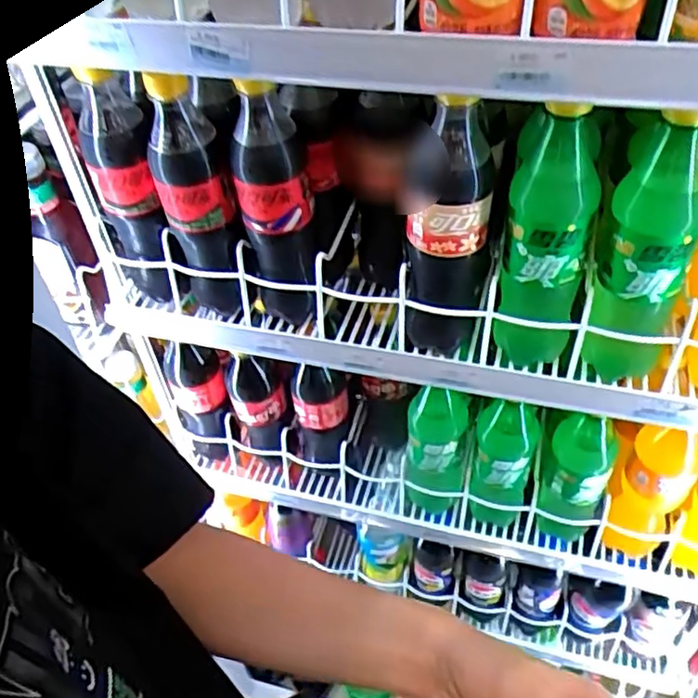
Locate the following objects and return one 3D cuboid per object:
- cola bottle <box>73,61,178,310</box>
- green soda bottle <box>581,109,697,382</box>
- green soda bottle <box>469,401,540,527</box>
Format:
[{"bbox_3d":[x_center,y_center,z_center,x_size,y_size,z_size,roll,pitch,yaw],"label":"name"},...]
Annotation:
[{"bbox_3d":[-0.196,-0.134,0.587,0.063,0.215,0.076,-20,48,-13],"label":"cola bottle"},{"bbox_3d":[0.221,-0.064,0.494,0.068,0.240,0.079,21,52,24],"label":"green soda bottle"},{"bbox_3d":[0.165,0.119,0.715,0.063,0.182,0.066,-3,46,3],"label":"green soda bottle"}]

